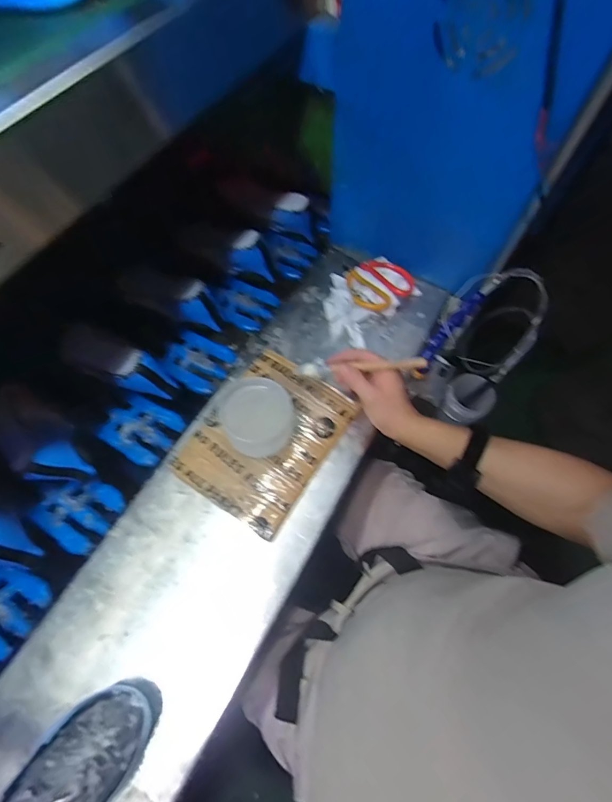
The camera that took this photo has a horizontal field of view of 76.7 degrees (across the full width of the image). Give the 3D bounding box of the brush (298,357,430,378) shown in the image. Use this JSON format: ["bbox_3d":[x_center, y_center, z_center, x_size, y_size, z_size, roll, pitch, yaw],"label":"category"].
[{"bbox_3d":[0.072,-0.047,0.517,0.173,0.017,0.033,-1,62,31],"label":"brush"}]

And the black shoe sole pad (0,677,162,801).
[{"bbox_3d":[-0.251,0.394,0.379,0.094,0.048,0.242,38,70,15],"label":"black shoe sole pad"}]

